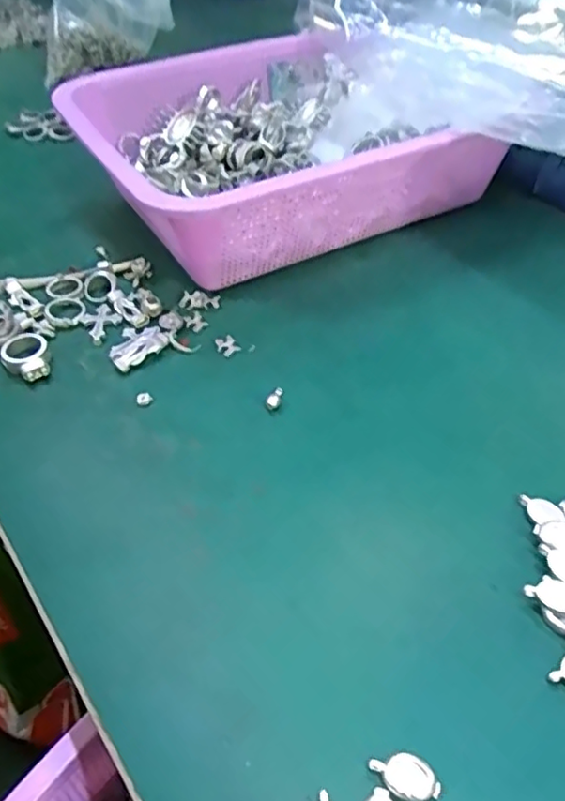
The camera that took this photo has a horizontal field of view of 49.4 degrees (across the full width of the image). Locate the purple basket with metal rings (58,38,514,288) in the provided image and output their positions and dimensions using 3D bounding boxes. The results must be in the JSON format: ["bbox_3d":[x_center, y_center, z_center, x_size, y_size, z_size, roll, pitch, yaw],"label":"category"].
[{"bbox_3d":[-0.005,-0.176,0.453,0.259,0.090,0.220,-26,50,-22],"label":"purple basket with metal rings"}]

